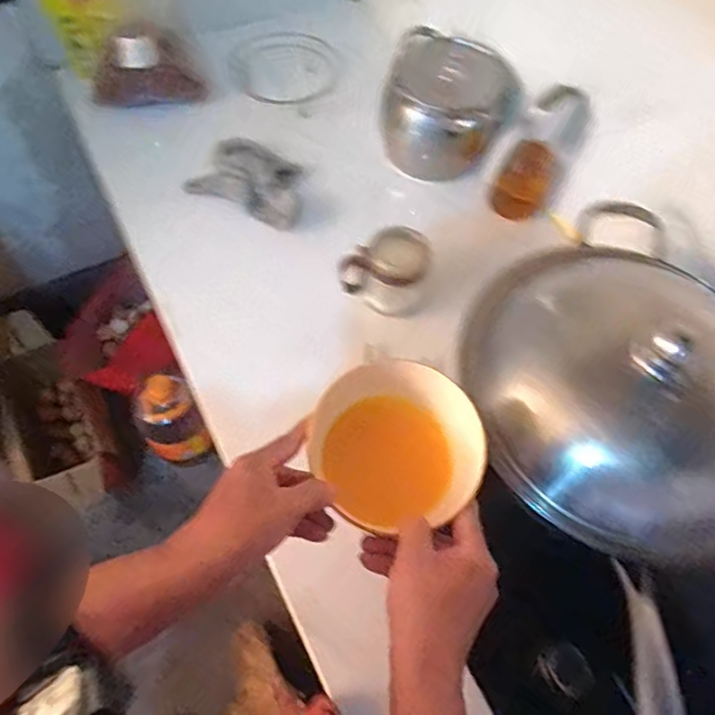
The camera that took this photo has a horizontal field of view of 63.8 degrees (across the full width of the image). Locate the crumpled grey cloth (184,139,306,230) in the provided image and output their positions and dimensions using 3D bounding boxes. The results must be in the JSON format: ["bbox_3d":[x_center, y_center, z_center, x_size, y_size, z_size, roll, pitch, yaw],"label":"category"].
[{"bbox_3d":[-0.159,-0.264,0.862,0.164,0.059,0.121,15,61,8],"label":"crumpled grey cloth"}]

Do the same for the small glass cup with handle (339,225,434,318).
[{"bbox_3d":[0.038,-0.108,0.757,0.108,0.106,0.077,15,61,8],"label":"small glass cup with handle"}]

